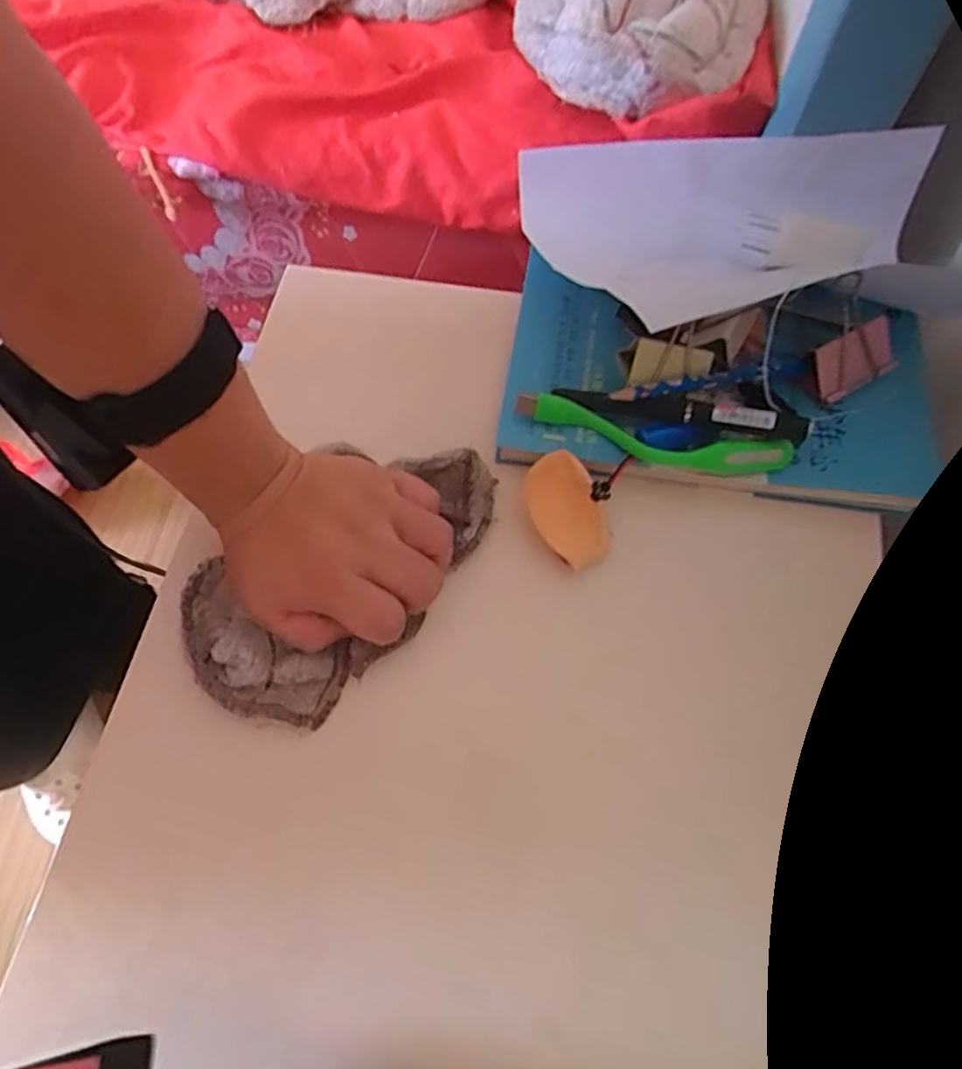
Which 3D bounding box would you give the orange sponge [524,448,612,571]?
[{"bbox_3d":[0.047,-0.014,0.359,0.034,0.018,0.062,-21,69,-8],"label":"orange sponge"}]

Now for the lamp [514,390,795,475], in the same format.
[{"bbox_3d":[0.092,-0.051,0.358,0.148,0.020,0.025,13,68,6],"label":"lamp"}]

